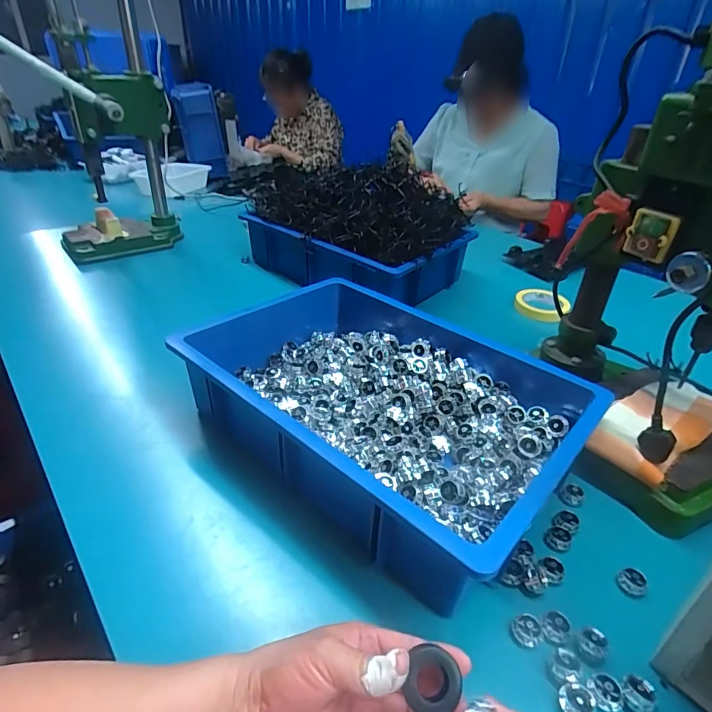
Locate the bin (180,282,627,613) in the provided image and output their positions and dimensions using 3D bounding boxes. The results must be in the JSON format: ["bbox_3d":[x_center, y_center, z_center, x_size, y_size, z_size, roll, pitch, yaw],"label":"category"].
[{"bbox_3d":[0.034,0.047,0.550,0.427,0.101,0.314,28,41,33],"label":"bin"}]

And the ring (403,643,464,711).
[{"bbox_3d":[0.049,0.209,0.285,0.034,0.011,0.034,-1,67,2],"label":"ring"}]

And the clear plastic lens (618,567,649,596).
[{"bbox_3d":[0.269,0.220,0.436,0.024,0.016,0.024,2,34,-1],"label":"clear plastic lens"}]

